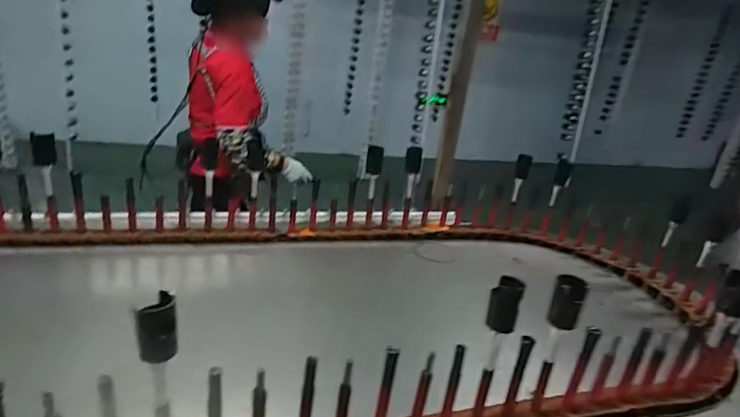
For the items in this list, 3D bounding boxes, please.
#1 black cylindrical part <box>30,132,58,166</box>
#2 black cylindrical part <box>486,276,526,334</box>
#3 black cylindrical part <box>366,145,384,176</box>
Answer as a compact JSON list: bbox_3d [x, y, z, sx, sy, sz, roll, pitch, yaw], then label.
[{"bbox_3d":[-0.685,-0.126,1.015,0.042,0.066,0.042,-6,25,-31],"label":"black cylindrical part"},{"bbox_3d":[0.179,0.128,0.642,0.038,0.068,0.037,15,23,19],"label":"black cylindrical part"},{"bbox_3d":[0.013,-0.124,1.232,0.041,0.073,0.030,8,21,1],"label":"black cylindrical part"}]

